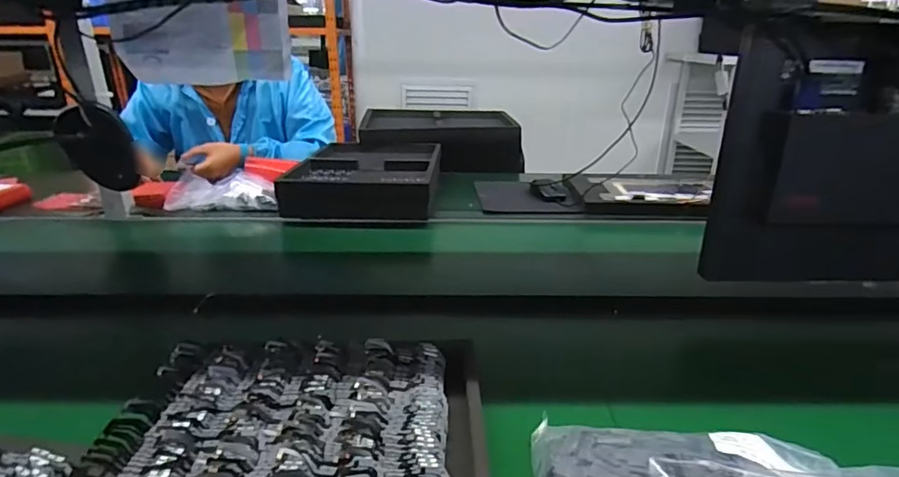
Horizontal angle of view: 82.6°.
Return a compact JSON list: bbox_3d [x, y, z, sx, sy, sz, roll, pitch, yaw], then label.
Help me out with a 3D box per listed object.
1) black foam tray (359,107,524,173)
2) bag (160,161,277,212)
[{"bbox_3d":[-0.029,-0.291,1.484,0.420,0.121,0.324,-2,23,-7],"label":"black foam tray"},{"bbox_3d":[-0.467,-0.106,1.064,0.218,0.072,0.119,-3,23,-8],"label":"bag"}]

